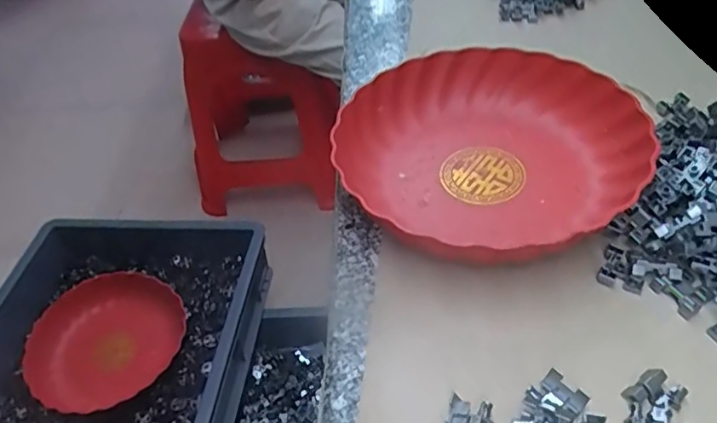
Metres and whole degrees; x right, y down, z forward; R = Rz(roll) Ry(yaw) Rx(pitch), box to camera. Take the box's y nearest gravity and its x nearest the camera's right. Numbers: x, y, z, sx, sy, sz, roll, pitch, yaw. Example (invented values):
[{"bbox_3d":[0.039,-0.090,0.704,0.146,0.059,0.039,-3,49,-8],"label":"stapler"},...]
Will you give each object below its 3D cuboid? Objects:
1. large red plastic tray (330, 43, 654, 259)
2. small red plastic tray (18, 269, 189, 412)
[{"bbox_3d":[0.105,-0.058,0.486,0.239,0.050,0.228,-10,46,-3],"label":"large red plastic tray"},{"bbox_3d":[-0.472,0.231,1.052,0.290,0.040,0.249,-40,64,-15],"label":"small red plastic tray"}]

